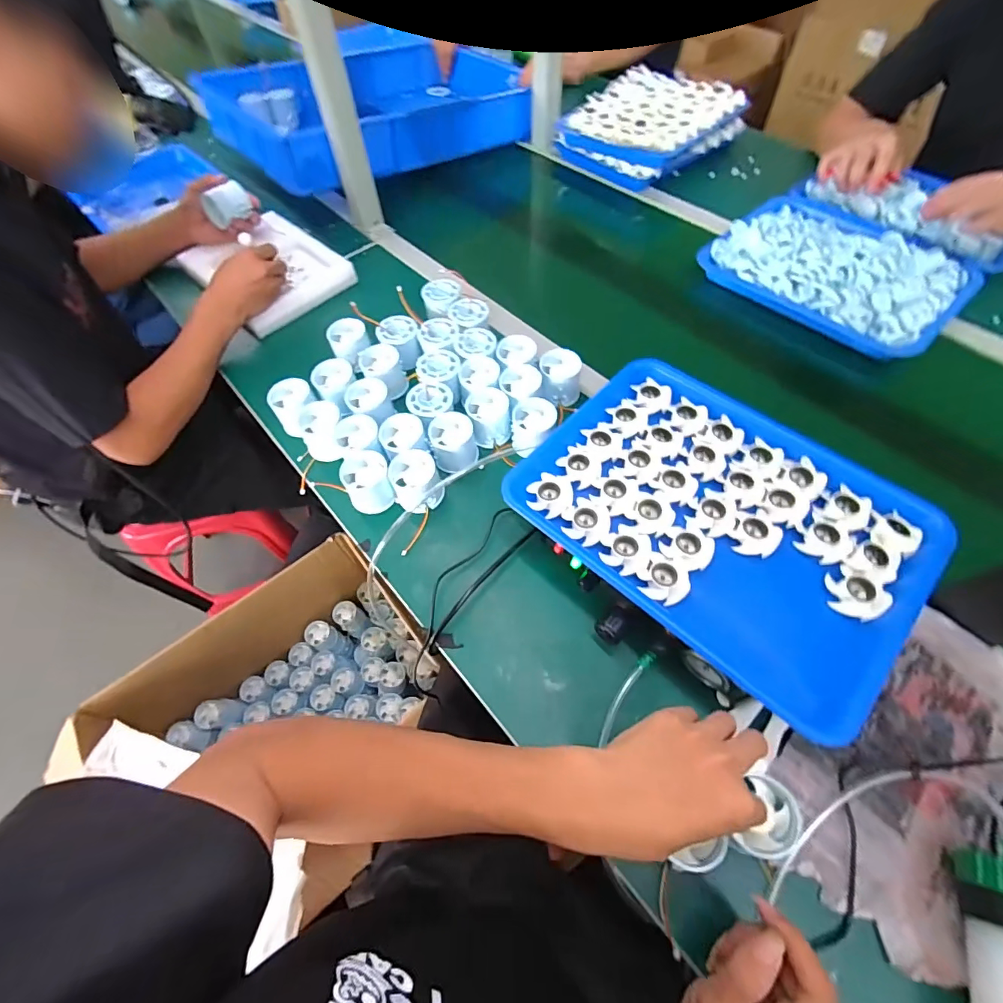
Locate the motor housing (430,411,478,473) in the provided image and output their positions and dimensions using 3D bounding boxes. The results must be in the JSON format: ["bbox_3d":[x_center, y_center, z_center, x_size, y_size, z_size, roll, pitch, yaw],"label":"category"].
[{"bbox_3d":[-0.057,-0.071,0.557,0.052,0.051,0.050,-1,58,2],"label":"motor housing"}]

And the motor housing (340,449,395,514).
[{"bbox_3d":[-0.153,-0.021,0.531,0.051,0.048,0.053,-17,59,-7],"label":"motor housing"}]

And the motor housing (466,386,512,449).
[{"bbox_3d":[-0.015,-0.106,0.576,0.052,0.042,0.062,-2,58,1],"label":"motor housing"}]

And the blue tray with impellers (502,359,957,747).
[{"bbox_3d":[0.204,0.008,0.440,0.338,0.032,0.263,38,67,23],"label":"blue tray with impellers"}]

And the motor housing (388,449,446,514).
[{"bbox_3d":[-0.097,-0.021,0.531,0.053,0.054,0.054,-1,58,2],"label":"motor housing"}]

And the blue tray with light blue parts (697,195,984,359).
[{"bbox_3d":[0.506,-0.355,0.707,0.265,0.053,0.336,-40,64,-20],"label":"blue tray with light blue parts"}]

